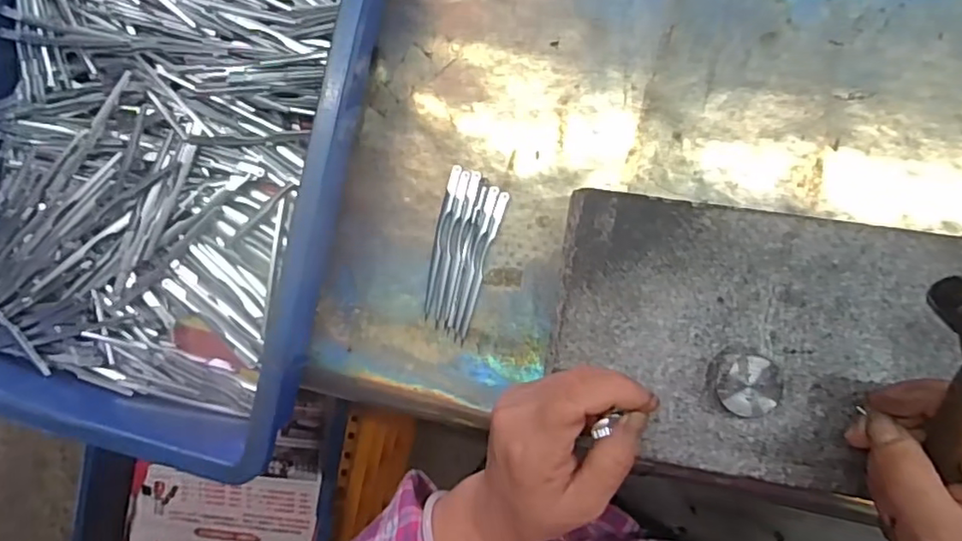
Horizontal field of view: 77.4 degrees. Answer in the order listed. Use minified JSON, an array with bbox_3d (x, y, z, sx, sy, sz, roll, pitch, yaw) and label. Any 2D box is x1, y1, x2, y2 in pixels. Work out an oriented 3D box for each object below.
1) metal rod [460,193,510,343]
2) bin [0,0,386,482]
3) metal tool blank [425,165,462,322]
[{"bbox_3d":[-0.001,-0.002,0.422,0.009,0.005,0.108,18,94,6],"label":"metal rod"},{"bbox_3d":[-0.220,-0.115,0.410,0.289,0.082,0.434,13,93,7],"label":"bin"},{"bbox_3d":[-0.029,-0.020,0.425,0.008,0.004,0.108,13,93,7],"label":"metal tool blank"}]

